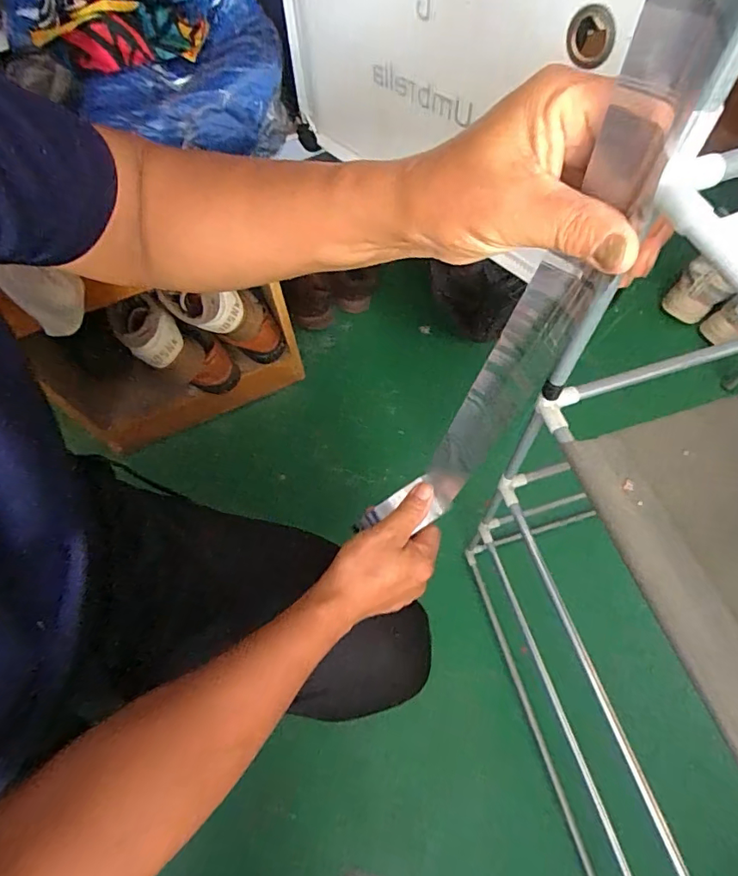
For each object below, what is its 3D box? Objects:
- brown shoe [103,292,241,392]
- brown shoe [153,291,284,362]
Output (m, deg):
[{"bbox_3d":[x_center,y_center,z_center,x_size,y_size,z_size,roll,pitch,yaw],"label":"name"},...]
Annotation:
[{"bbox_3d":[-0.312,-0.149,0.807,0.084,0.226,0.084,-15,58,32],"label":"brown shoe"},{"bbox_3d":[-0.232,-0.200,0.814,0.098,0.228,0.080,-31,59,29],"label":"brown shoe"}]

